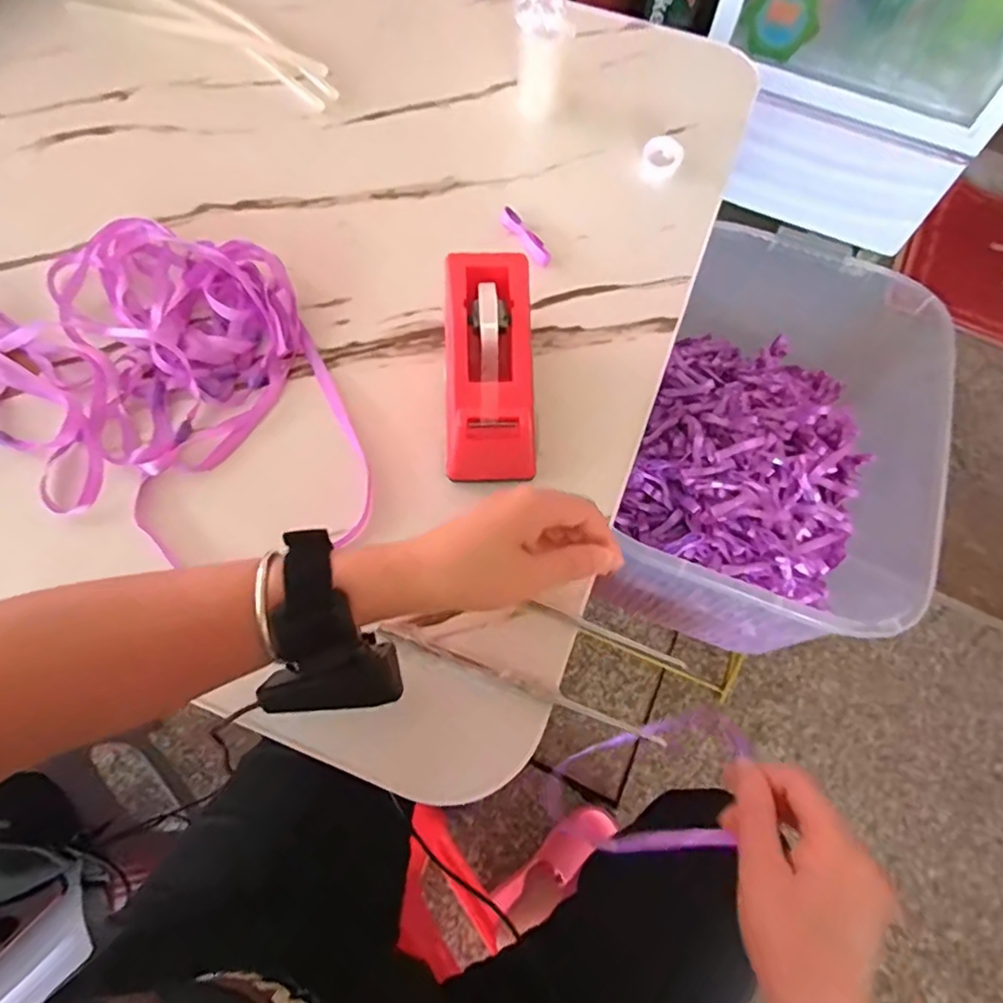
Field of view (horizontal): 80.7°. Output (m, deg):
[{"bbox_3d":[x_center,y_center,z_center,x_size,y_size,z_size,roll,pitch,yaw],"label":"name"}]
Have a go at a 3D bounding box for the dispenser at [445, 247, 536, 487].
[{"bbox_3d":[-0.009,-0.091,0.411,0.061,0.079,0.154,0,65,-4],"label":"dispenser"}]

